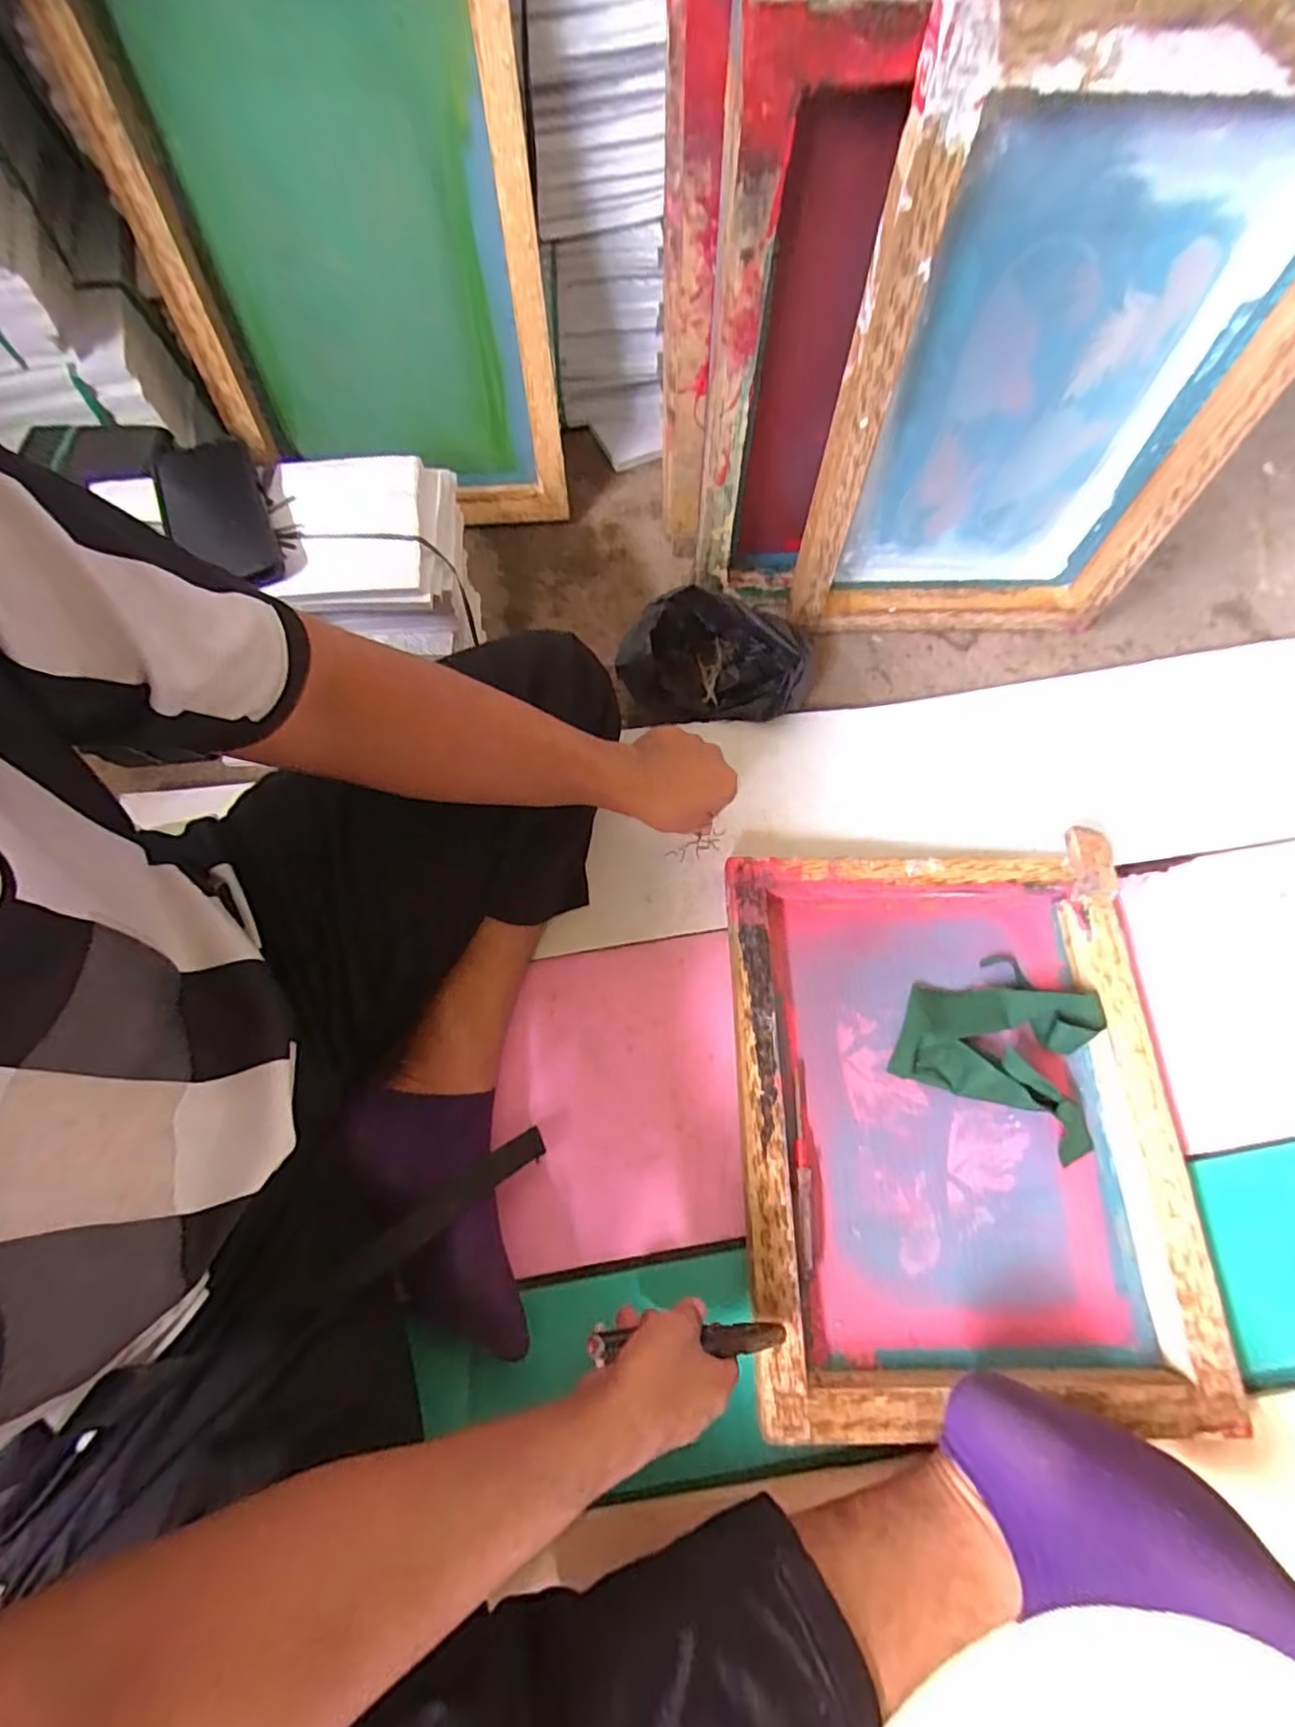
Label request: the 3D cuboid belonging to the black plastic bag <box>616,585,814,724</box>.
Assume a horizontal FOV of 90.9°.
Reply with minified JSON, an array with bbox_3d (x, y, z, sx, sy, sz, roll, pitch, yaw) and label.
[{"bbox_3d":[0.075,-0.225,0.714,0.204,0.101,0.104,3,70,3],"label":"black plastic bag"}]

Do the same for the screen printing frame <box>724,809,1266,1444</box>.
[{"bbox_3d":[0.274,0.220,0.579,0.377,0.037,0.466,-1,70,1],"label":"screen printing frame"}]

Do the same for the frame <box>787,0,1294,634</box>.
[{"bbox_3d":[0.351,-0.407,0.582,0.364,0.480,0.087,-2,70,1],"label":"frame"}]

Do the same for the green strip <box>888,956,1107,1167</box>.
[{"bbox_3d":[0.339,0.166,0.602,0.177,0.033,0.146,25,73,10],"label":"green strip"}]

